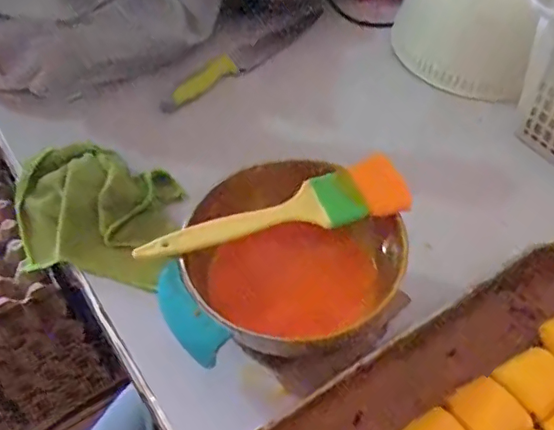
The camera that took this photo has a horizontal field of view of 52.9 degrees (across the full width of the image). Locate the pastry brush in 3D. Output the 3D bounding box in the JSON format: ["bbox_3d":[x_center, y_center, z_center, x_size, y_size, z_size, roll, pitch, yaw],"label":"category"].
[{"bbox_3d":[0.007,0.003,0.460,0.234,0.051,0.025,-20,53,-14],"label":"pastry brush"}]

